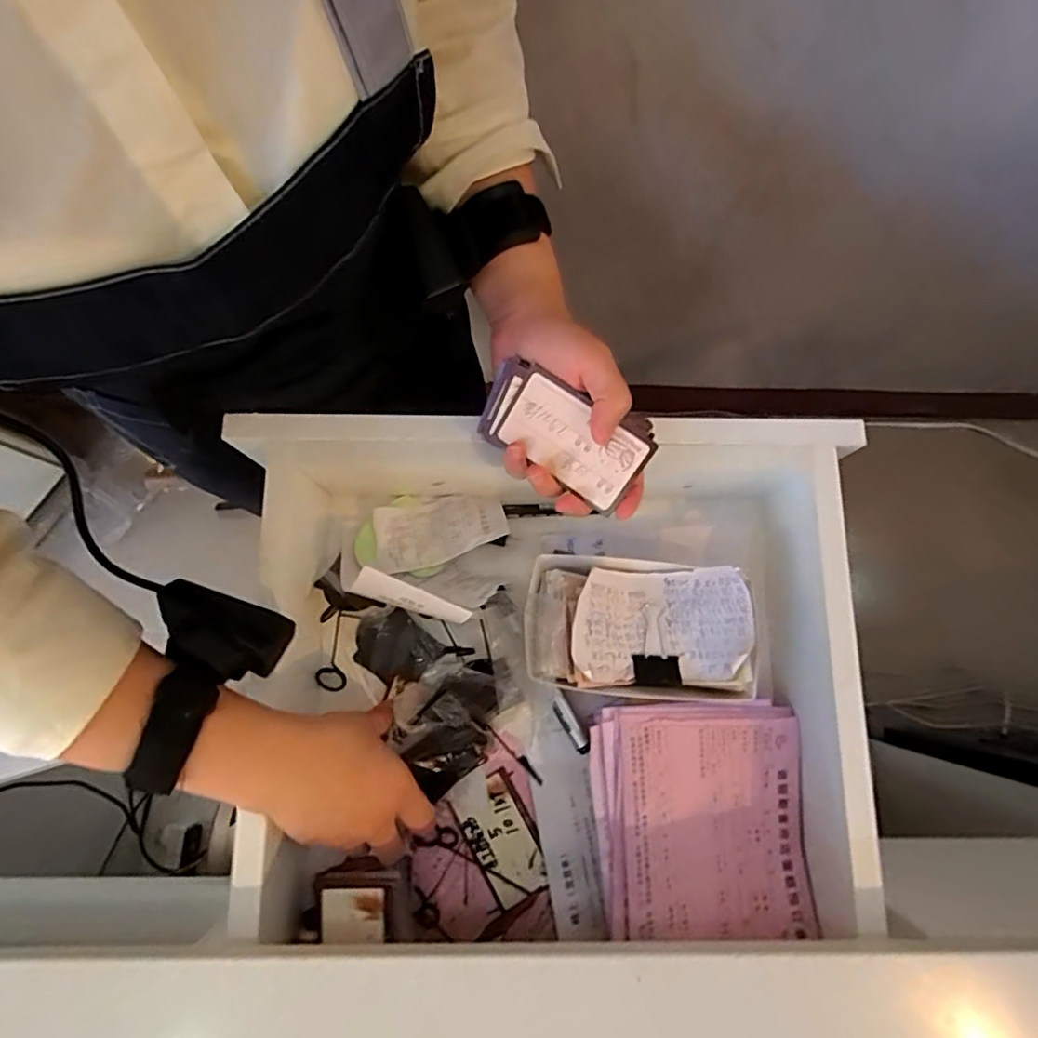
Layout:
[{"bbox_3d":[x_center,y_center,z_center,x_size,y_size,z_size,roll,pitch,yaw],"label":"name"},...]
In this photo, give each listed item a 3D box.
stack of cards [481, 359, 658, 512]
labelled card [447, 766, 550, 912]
[{"bbox_3d":[0.027,-0.054,0.366,0.106,0.018,0.056,27,112,6],"label":"stack of cards"},{"bbox_3d":[-0.013,0.231,0.435,0.047,0.004,0.091,-28,81,-6],"label":"labelled card"}]

